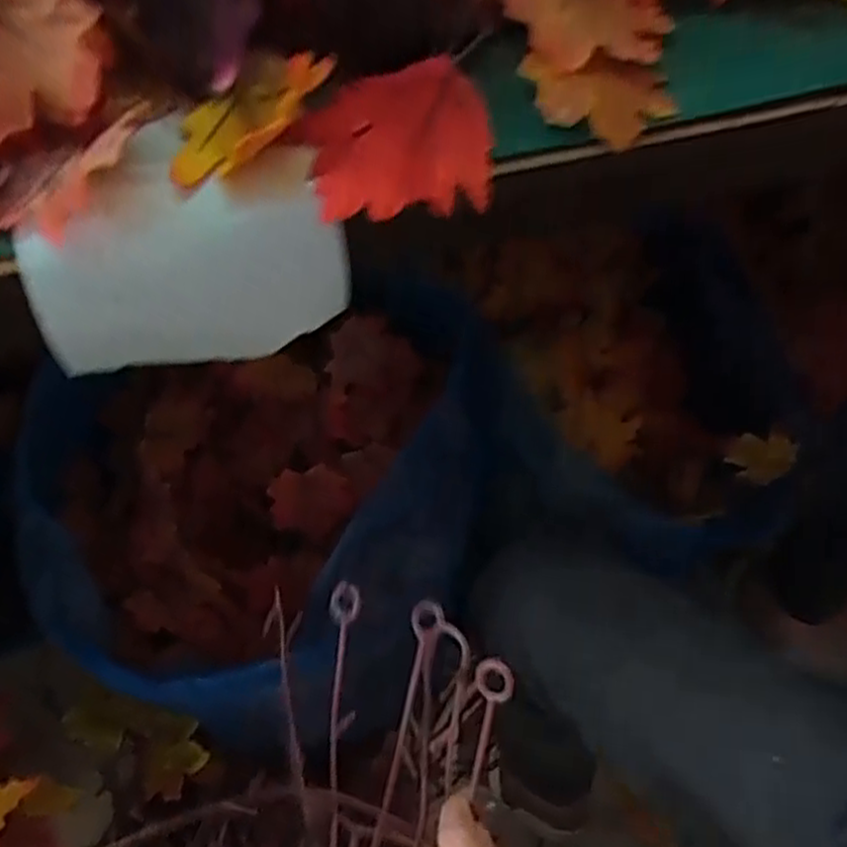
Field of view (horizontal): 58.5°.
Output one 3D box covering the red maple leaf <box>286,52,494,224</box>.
[{"bbox_3d":[-0.010,-0.130,0.351,0.089,0.033,0.083,1,58,-2],"label":"red maple leaf"}]

